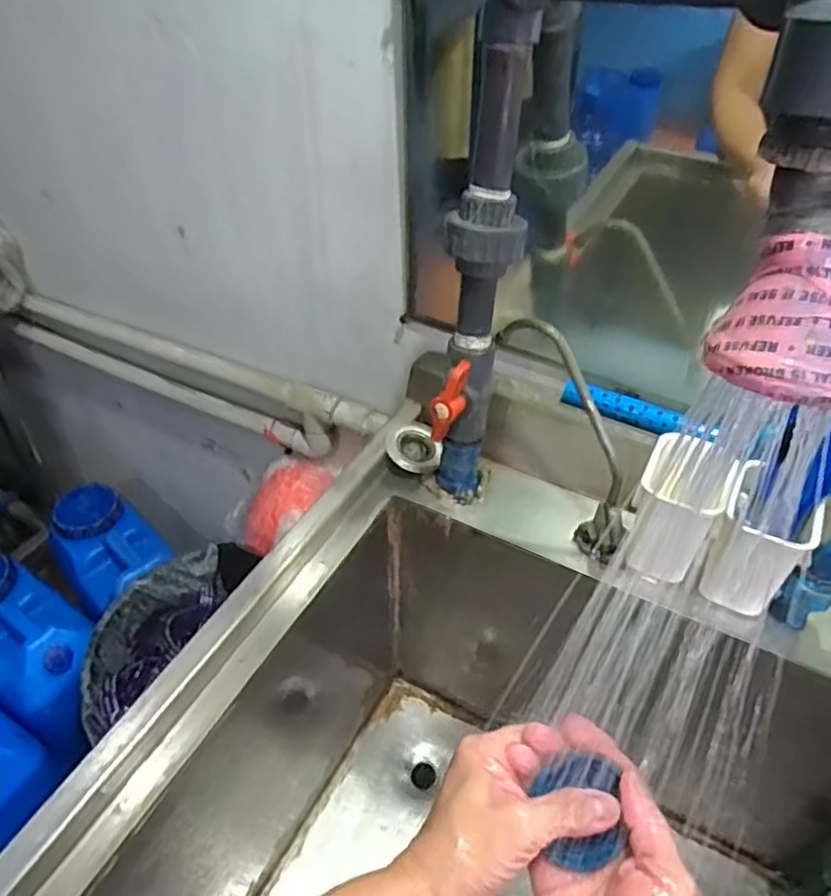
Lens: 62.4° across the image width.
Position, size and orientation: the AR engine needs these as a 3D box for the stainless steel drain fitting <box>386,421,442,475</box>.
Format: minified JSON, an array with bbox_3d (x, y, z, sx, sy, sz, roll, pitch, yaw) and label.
[{"bbox_3d":[0.000,-0.002,0.751,0.059,0.025,0.054,1,43,-1],"label":"stainless steel drain fitting"}]

